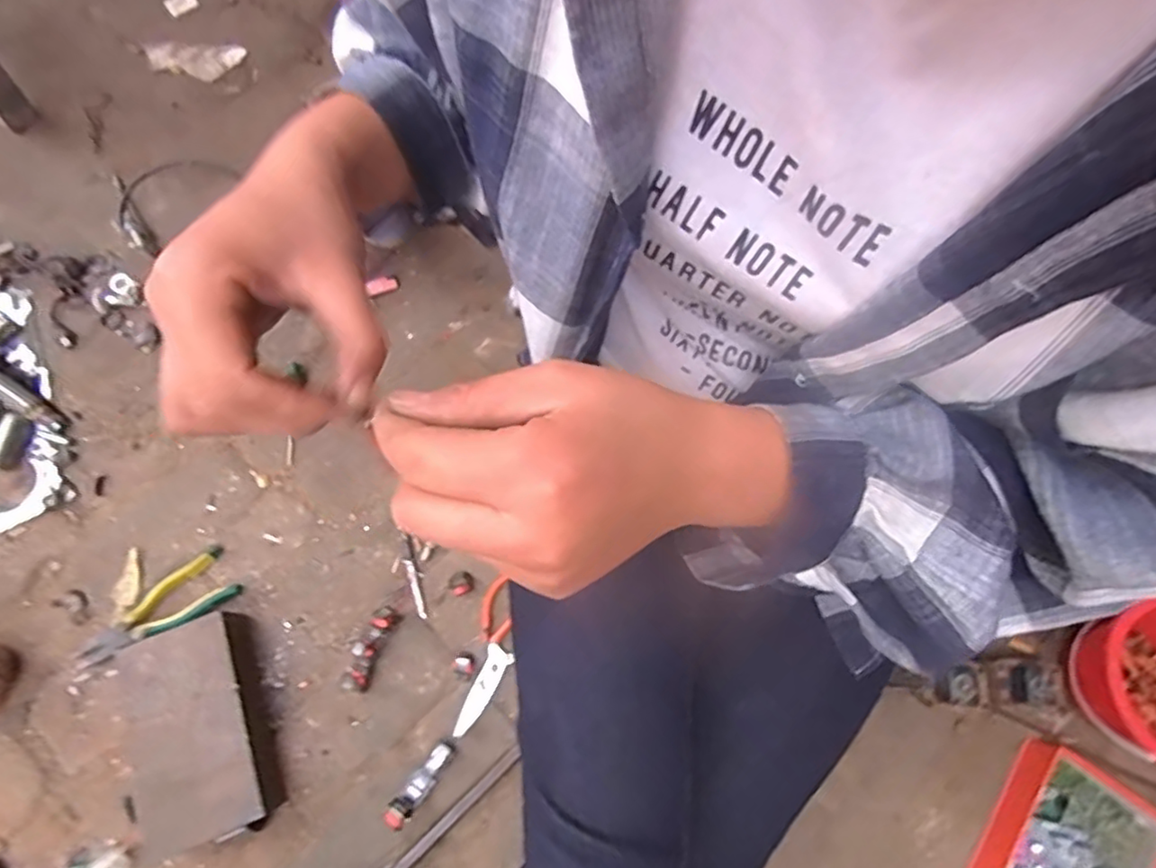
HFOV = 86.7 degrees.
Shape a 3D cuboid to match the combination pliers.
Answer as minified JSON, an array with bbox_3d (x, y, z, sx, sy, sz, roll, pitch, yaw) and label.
[{"bbox_3d":[-0.489,0.213,0.709,0.175,0.027,0.066,-40,76,-14],"label":"combination pliers"}]

